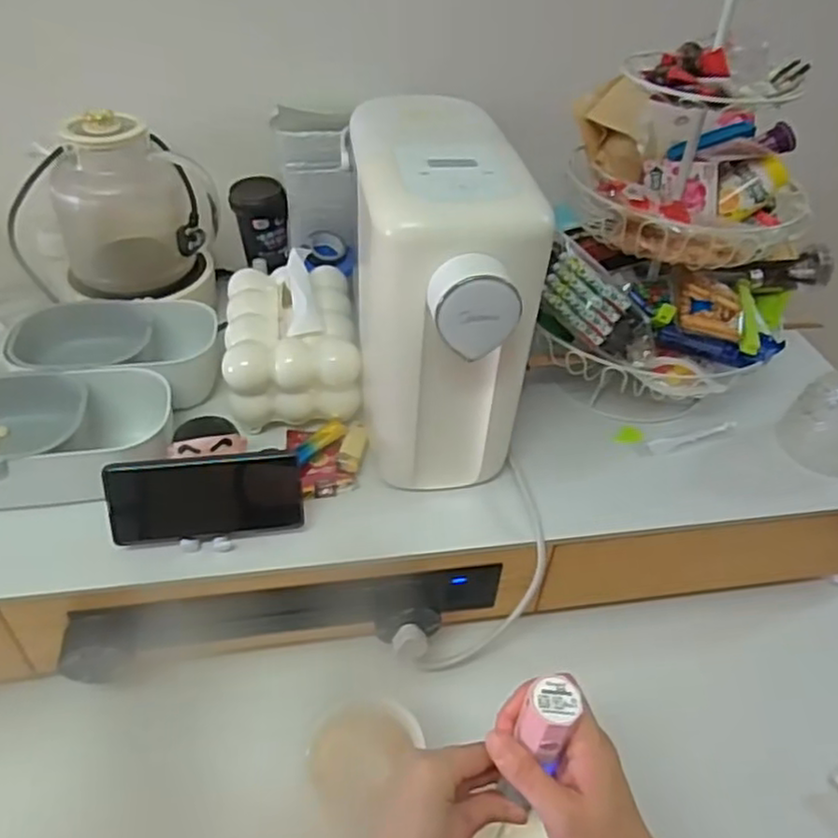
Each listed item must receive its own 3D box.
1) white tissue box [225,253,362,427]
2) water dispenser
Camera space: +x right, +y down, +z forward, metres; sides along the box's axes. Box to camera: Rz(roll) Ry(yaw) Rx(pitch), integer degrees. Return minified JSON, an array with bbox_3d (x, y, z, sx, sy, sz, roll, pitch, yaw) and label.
[{"bbox_3d":[-0.139,-0.095,0.755,0.134,0.110,0.184,-4,43,-9],"label":"white tissue box"},{"bbox_3d":[0.018,-0.096,0.645,0.135,0.281,0.229,-5,43,-10],"label":"water dispenser"}]

